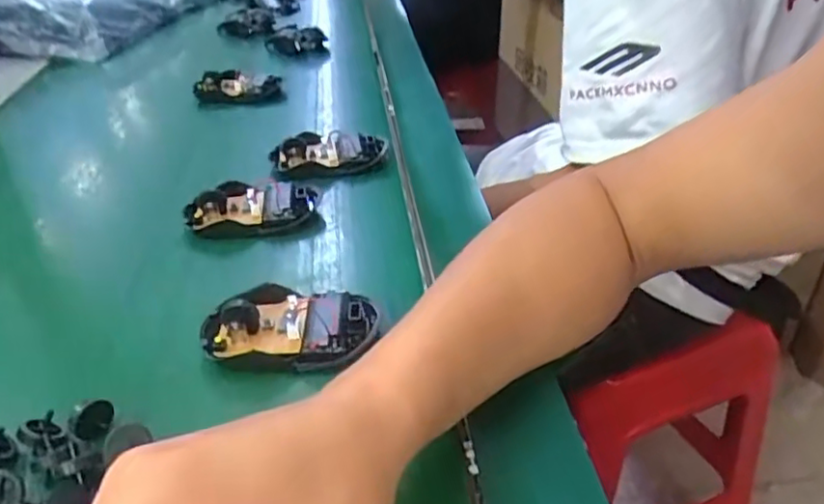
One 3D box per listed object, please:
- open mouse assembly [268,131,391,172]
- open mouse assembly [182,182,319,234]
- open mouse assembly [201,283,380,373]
[{"bbox_3d":[-0.070,-0.084,0.544,0.090,0.025,0.058,-12,36,-14],"label":"open mouse assembly"},{"bbox_3d":[-0.118,-0.037,0.474,0.091,0.023,0.063,-14,36,-16],"label":"open mouse assembly"},{"bbox_3d":[-0.066,0.038,0.353,0.092,0.023,0.054,-1,34,2],"label":"open mouse assembly"}]

